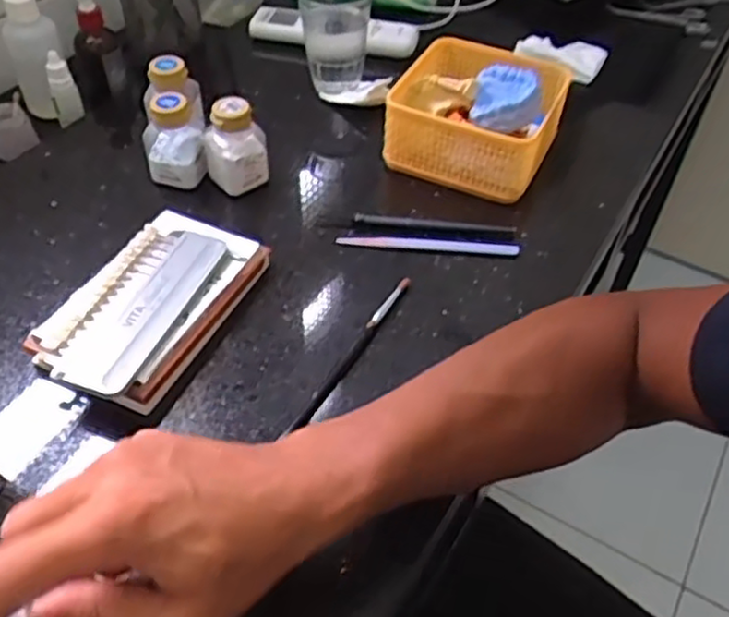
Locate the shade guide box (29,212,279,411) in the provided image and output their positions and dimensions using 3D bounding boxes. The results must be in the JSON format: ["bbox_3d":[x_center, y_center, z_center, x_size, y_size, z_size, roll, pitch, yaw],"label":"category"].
[{"bbox_3d":[-0.147,-0.002,0.498,0.091,0.033,0.164,22,51,18],"label":"shade guide box"}]

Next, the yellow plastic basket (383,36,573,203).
[{"bbox_3d":[0.101,-0.178,0.639,0.147,0.077,0.145,16,49,14],"label":"yellow plastic basket"}]

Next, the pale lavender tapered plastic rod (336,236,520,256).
[{"bbox_3d":[0.051,-0.050,0.566,0.143,0.007,0.012,3,48,2],"label":"pale lavender tapered plastic rod"}]

